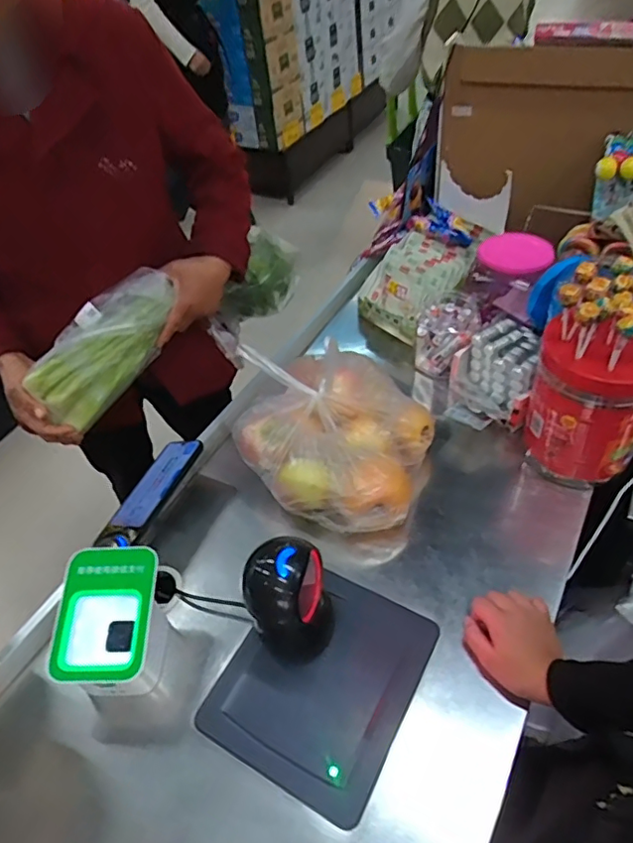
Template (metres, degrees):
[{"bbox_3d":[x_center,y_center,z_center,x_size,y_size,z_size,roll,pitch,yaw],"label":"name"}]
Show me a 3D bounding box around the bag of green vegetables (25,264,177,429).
[{"bbox_3d":[-0.336,-0.122,0.896,0.085,0.150,0.278,29,78,29],"label":"bag of green vegetables"}]

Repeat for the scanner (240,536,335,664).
[{"bbox_3d":[-0.028,0.195,0.614,0.089,0.151,0.088,-10,47,-3],"label":"scanner"}]

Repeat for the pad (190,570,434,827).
[{"bbox_3d":[0.006,0.285,0.629,0.195,0.007,0.229,20,52,23],"label":"pad"}]

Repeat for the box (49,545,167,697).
[{"bbox_3d":[-0.234,0.233,0.636,0.108,0.110,0.135,-4,47,3],"label":"box"}]

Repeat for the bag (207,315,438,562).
[{"bbox_3d":[0.033,0.004,0.781,0.252,0.177,0.254,16,51,20],"label":"bag"}]

